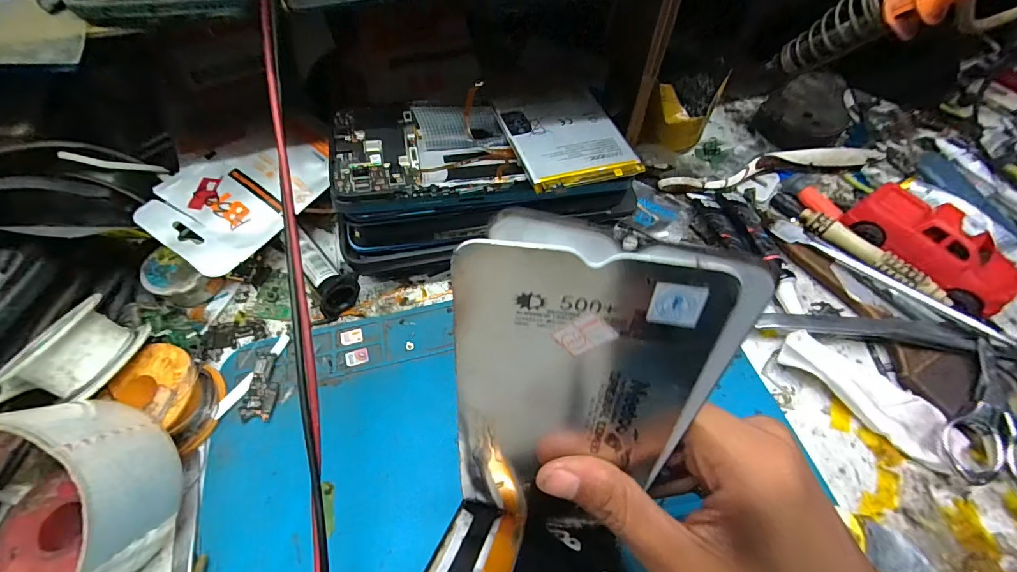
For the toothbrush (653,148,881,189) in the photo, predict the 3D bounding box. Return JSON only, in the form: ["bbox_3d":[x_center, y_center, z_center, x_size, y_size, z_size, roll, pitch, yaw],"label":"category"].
[{"bbox_3d":[0.198,-0.089,0.323,0.181,0.016,0.023,-12,59,-7],"label":"toothbrush"}]

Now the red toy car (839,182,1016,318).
[{"bbox_3d":[0.267,-0.026,0.266,0.051,0.032,0.092,-24,61,-14],"label":"red toy car"}]

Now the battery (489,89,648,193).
[{"bbox_3d":[0.032,-0.083,0.237,0.063,0.006,0.071,-18,60,-11],"label":"battery"}]

